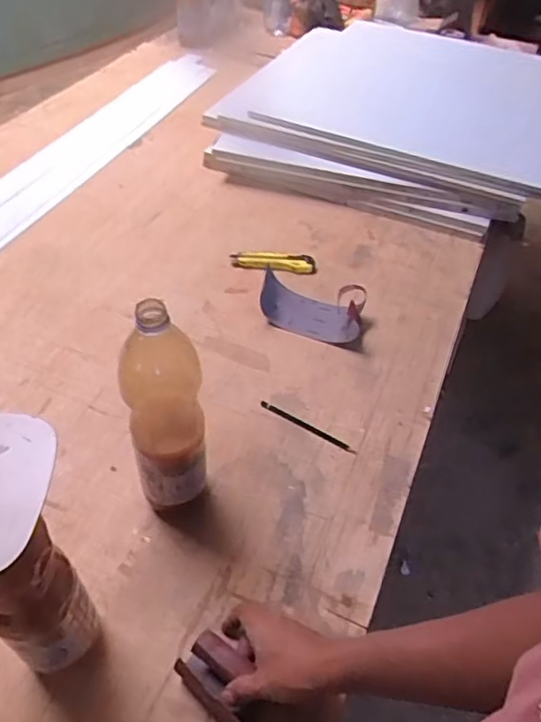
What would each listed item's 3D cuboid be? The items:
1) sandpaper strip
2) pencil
[{"bbox_3d":[0.066,-0.112,0.998,0.217,0.081,0.102,23,50,16],"label":"sandpaper strip"},{"bbox_3d":[0.056,0.098,0.860,0.163,0.005,0.014,27,51,20],"label":"pencil"}]

